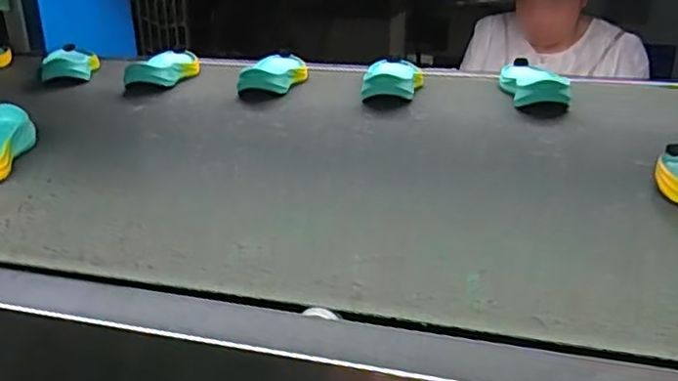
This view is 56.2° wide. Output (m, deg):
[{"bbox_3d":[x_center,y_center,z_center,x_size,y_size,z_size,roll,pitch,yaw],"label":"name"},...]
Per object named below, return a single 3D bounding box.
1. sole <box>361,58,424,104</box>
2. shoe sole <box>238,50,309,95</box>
[{"bbox_3d":[0.089,-0.173,0.959,0.083,0.044,0.202,4,22,11],"label":"sole"},{"bbox_3d":[-0.091,-0.191,1.012,0.078,0.036,0.215,3,22,10],"label":"shoe sole"}]

